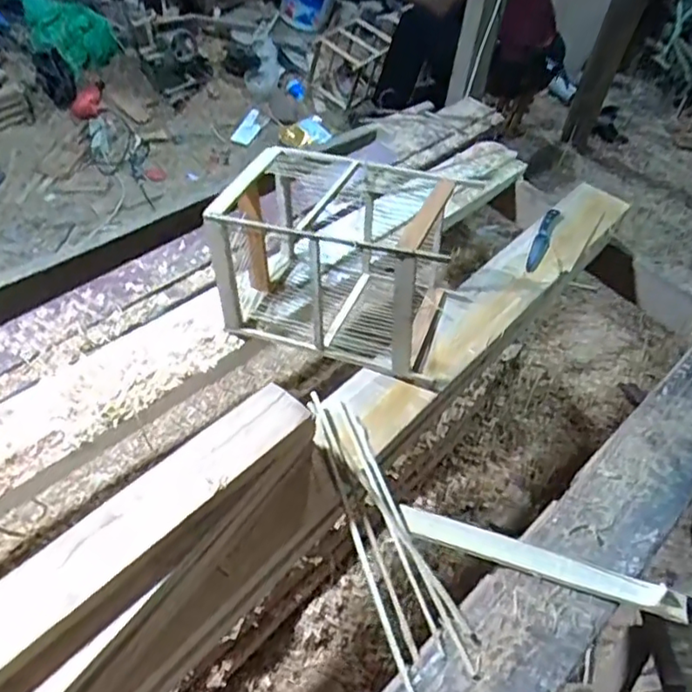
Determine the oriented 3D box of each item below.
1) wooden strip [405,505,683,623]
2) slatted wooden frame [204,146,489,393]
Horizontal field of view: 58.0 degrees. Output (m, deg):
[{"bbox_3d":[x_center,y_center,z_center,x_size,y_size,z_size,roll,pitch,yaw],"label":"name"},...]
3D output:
[{"bbox_3d":[0.244,0.265,0.778,0.348,0.013,0.037,16,49,8],"label":"wooden strip"},{"bbox_3d":[-0.009,-0.130,0.968,0.353,0.251,0.229,19,48,10],"label":"slatted wooden frame"}]

